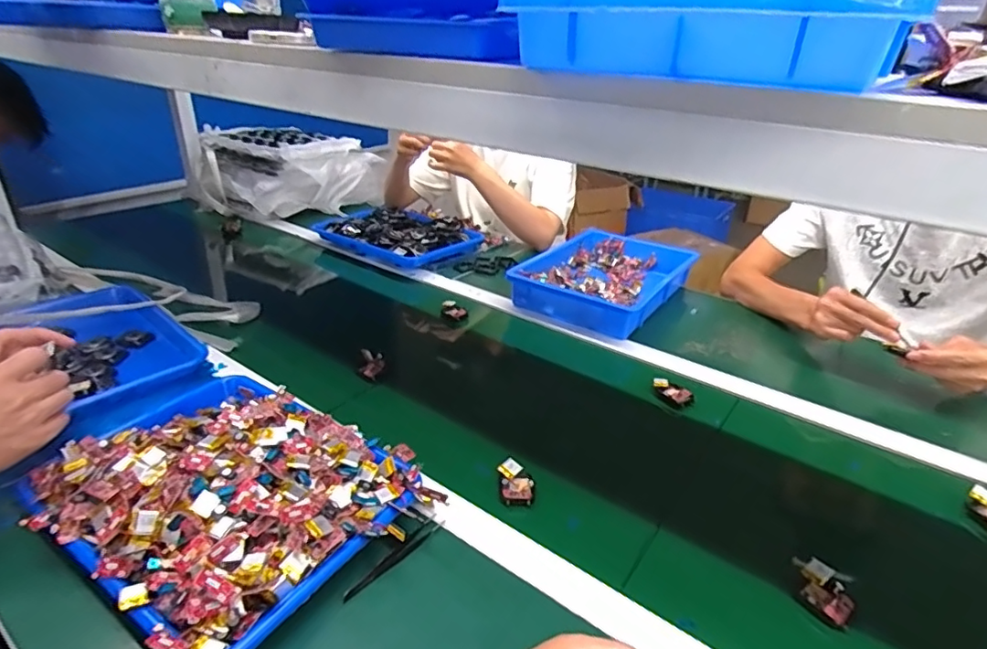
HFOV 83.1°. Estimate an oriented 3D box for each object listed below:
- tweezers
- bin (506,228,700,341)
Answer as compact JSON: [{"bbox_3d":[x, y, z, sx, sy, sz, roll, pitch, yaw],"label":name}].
[{"bbox_3d":[-0.090,0.217,0.520,0.015,0.010,0.118,21,34,31],"label":"tweezers"},{"bbox_3d":[0.217,-0.093,1.078,0.248,0.061,0.353,20,33,30],"label":"bin"}]

